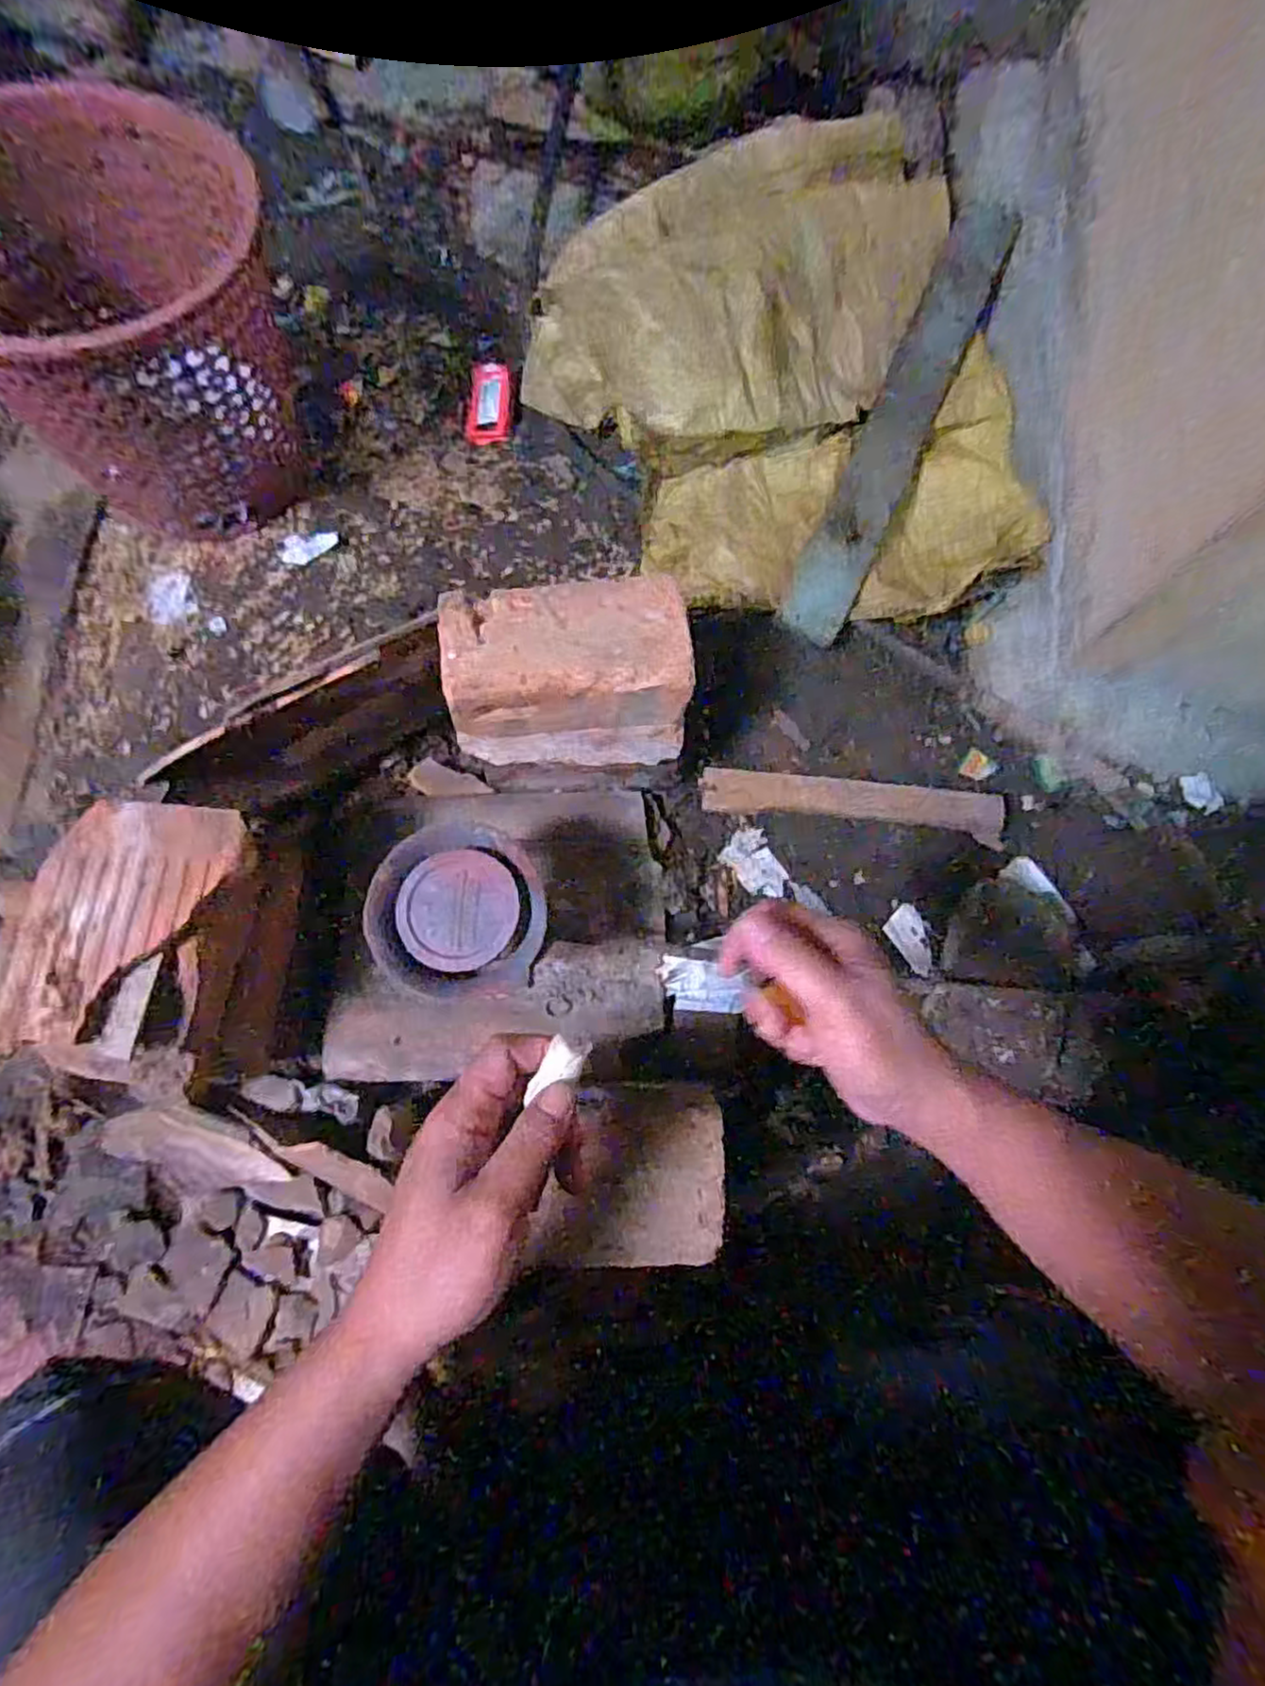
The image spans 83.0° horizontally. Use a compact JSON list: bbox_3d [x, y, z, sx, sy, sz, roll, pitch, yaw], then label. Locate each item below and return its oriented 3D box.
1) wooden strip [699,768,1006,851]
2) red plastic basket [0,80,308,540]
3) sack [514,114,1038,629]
[{"bbox_3d":[0.230,-0.040,0.738,0.316,0.012,0.049,7,87,-1],"label":"wooden strip"},{"bbox_3d":[-0.455,-0.469,0.682,0.283,0.267,0.242,-35,79,-11],"label":"red plastic basket"},{"bbox_3d":[0.188,-0.507,0.783,0.517,0.130,0.544,-20,77,-8],"label":"sack"}]

